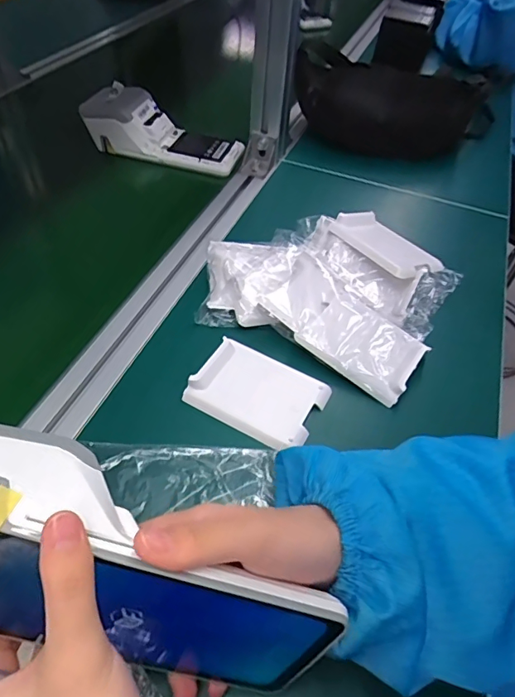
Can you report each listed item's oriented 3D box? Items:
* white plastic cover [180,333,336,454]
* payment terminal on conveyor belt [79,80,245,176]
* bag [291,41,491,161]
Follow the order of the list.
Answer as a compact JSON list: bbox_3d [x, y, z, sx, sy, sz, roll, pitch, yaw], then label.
[{"bbox_3d":[0.001,0.034,0.377,0.098,0.011,0.074,25,51,15],"label":"white plastic cover"},{"bbox_3d":[-0.119,-0.285,0.613,0.196,0.056,0.074,17,49,8],"label":"payment terminal on conveyor belt"},{"bbox_3d":[0.200,-0.350,0.694,0.292,0.113,0.088,7,49,-1],"label":"bag"}]

